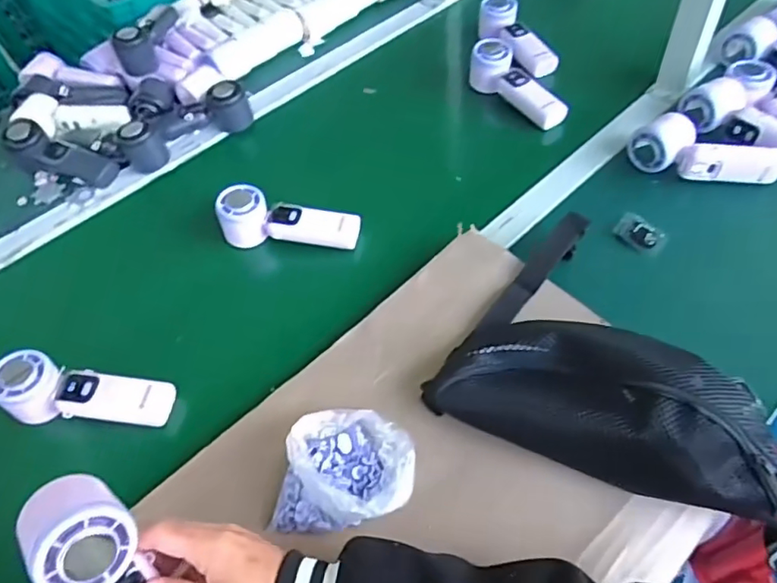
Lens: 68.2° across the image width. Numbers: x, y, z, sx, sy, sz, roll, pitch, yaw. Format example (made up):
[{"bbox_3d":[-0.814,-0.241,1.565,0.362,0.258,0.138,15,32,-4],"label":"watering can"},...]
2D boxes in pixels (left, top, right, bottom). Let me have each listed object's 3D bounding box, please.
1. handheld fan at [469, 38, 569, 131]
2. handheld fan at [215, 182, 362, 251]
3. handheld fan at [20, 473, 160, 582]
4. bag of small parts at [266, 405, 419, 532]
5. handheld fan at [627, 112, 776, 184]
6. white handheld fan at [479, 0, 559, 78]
[{"bbox_3d":[0.178,-0.285,0.795,0.051,0.054,0.161,-27,55,-16],"label":"handheld fan"},{"bbox_3d":[-0.115,-0.087,0.678,0.160,0.061,0.057,-1,52,4],"label":"handheld fan"},{"bbox_3d":[-0.169,0.192,0.371,0.056,0.159,0.058,-26,25,-14],"label":"handheld fan"},{"bbox_3d":[-0.033,0.151,0.486,0.106,0.045,0.105,6,53,9],"label":"bag of small parts"},{"bbox_3d":[0.373,-0.160,0.678,0.168,0.054,0.048,22,57,20],"label":"handheld fan"},{"bbox_3d":[0.187,-0.387,0.867,0.070,0.053,0.156,-20,53,-11],"label":"white handheld fan"}]

